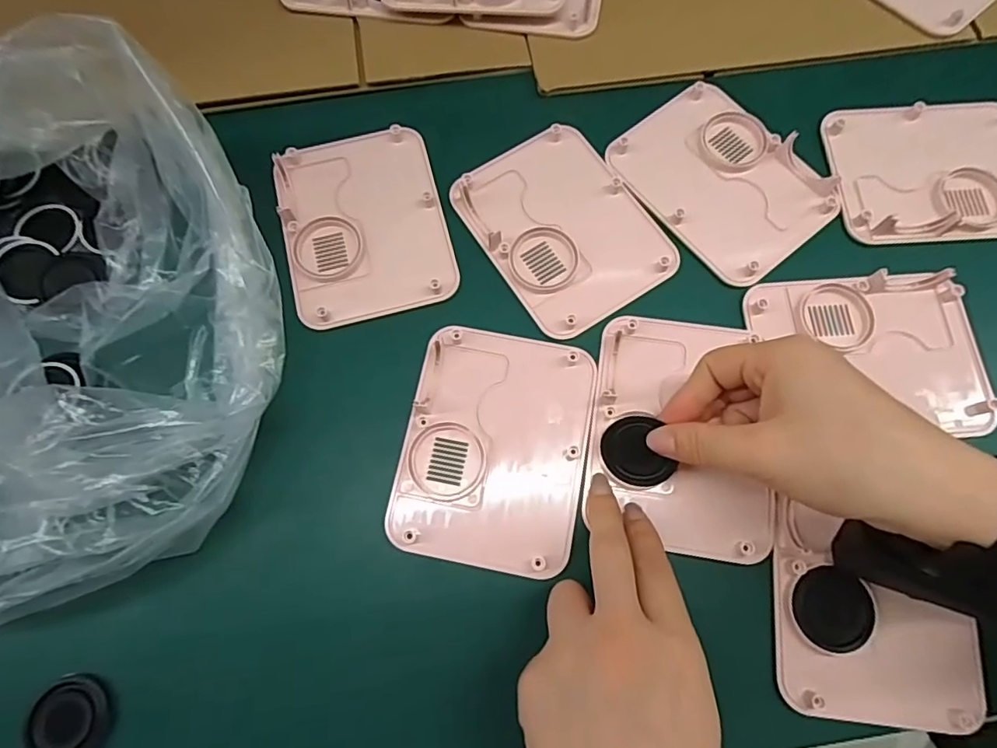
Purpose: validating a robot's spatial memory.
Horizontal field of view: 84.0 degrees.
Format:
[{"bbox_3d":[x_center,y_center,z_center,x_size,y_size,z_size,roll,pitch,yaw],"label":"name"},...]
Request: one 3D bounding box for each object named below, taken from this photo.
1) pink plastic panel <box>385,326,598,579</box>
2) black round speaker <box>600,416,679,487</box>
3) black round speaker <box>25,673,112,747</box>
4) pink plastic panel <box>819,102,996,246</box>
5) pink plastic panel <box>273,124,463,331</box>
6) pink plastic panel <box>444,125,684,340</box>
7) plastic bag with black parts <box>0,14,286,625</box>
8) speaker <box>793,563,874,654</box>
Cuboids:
[{"bbox_3d":[-0.001,0.038,0.299,0.096,0.010,0.126,11,73,5],"label":"pink plastic panel"},{"bbox_3d":[0.071,0.041,0.289,0.031,0.008,0.036,-19,85,14],"label":"black round speaker"},{"bbox_3d":[-0.206,0.167,0.266,0.032,0.012,0.039,-14,73,-3],"label":"black round speaker"},{"bbox_3d":[0.273,-0.127,0.342,0.125,0.010,0.092,-5,73,0],"label":"pink plastic panel"},{"bbox_3d":[-0.082,-0.092,0.337,0.095,0.008,0.122,-15,73,-3],"label":"pink plastic panel"},{"bbox_3d":[0.040,-0.090,0.337,0.095,0.009,0.123,-32,75,-8],"label":"pink plastic panel"},{"bbox_3d":[-0.233,-0.021,0.266,0.236,0.103,0.253,-12,73,-3],"label":"plastic bag with black parts"},{"bbox_3d":[0.165,0.116,0.274,0.036,0.006,0.038,0,73,1],"label":"speaker"}]

